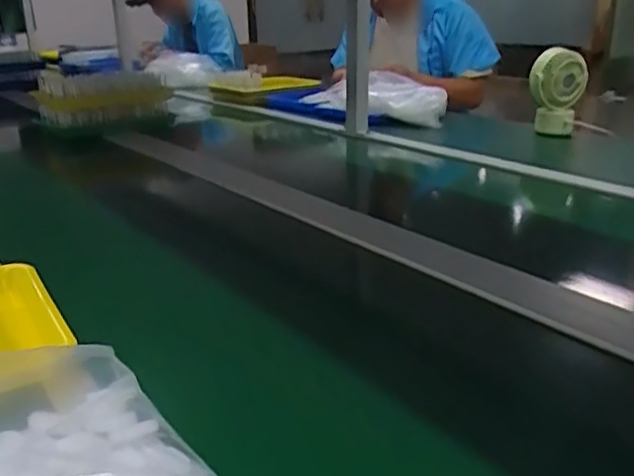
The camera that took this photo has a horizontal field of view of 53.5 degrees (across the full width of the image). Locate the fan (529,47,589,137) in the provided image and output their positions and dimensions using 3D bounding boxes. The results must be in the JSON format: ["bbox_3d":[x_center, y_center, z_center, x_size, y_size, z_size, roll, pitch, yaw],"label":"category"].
[{"bbox_3d":[0.553,-0.348,1.470,0.125,0.196,0.090,-7,28,4],"label":"fan"}]

